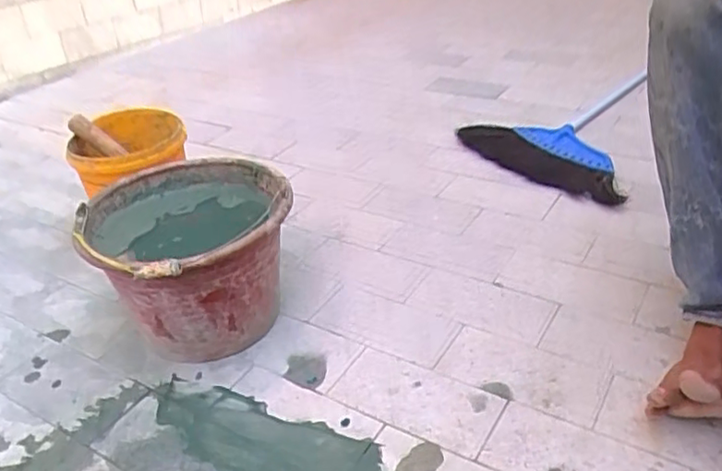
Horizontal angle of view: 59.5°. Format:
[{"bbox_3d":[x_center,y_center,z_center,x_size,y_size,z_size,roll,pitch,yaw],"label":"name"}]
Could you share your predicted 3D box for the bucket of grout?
[{"bbox_3d":[-0.235,0.033,0.903,0.267,0.211,0.324,-24,37,-27],"label":"bucket of grout"}]

